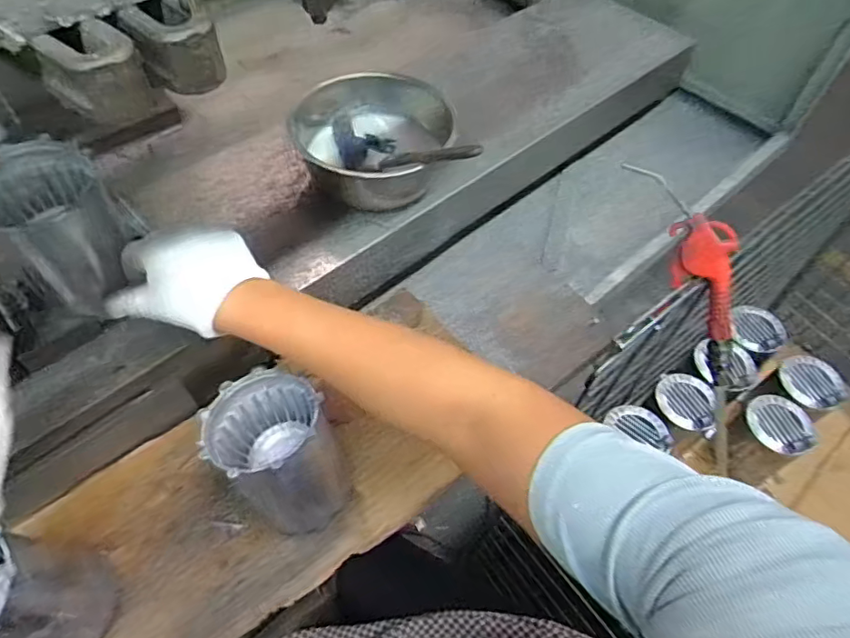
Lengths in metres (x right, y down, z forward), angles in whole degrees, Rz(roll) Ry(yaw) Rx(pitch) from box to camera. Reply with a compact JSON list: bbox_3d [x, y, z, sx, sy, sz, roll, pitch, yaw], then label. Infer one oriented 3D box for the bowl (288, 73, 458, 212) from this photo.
[{"bbox_3d":[-0.064,-0.208,0.658,0.162,0.086,0.159,2,56,-3],"label":"bowl"}]

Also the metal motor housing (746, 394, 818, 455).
[{"bbox_3d":[0.504,0.141,0.776,0.094,0.035,0.087,2,56,-3],"label":"metal motor housing"}]

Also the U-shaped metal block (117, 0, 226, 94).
[{"bbox_3d":[-0.112,-0.122,0.247,0.028,0.025,0.042,-36,65,-24],"label":"U-shaped metal block"}]

